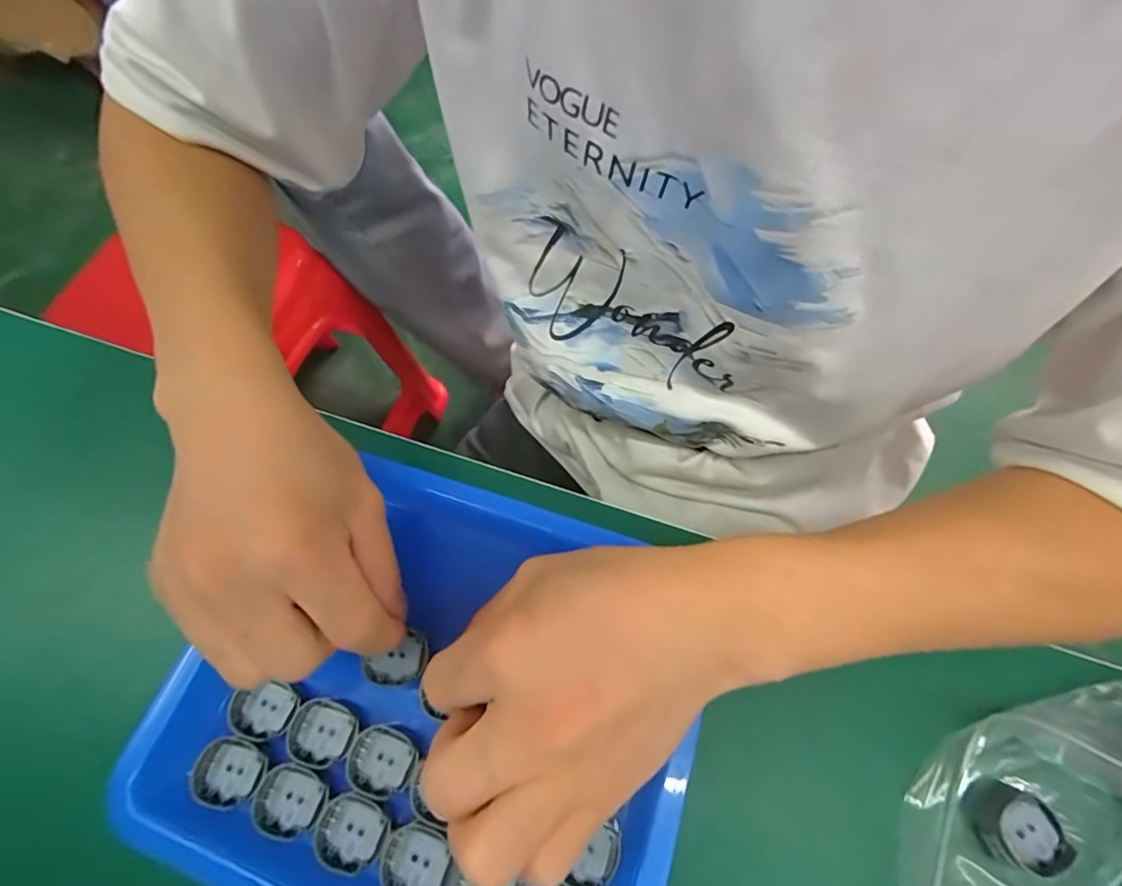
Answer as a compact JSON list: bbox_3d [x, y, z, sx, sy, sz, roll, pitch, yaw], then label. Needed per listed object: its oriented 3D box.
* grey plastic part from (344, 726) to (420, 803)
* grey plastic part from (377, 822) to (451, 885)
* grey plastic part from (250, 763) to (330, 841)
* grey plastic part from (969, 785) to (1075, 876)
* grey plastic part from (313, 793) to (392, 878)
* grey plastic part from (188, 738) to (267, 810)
[{"bbox_3d":[-0.076,0.136,0.223,0.028,0.005,0.024,23,68,13],"label":"grey plastic part"},{"bbox_3d":[-0.057,0.167,0.208,0.026,0.007,0.026,-1,65,2],"label":"grey plastic part"},{"bbox_3d":[-0.113,0.149,0.218,0.028,0.006,0.025,10,66,8],"label":"grey plastic part"},{"bbox_3d":[0.181,0.151,0.205,0.028,0.009,0.026,14,67,9],"label":"grey plastic part"},{"bbox_3d":[-0.085,0.158,0.212,0.029,0.004,0.025,14,67,9],"label":"grey plastic part"},{"bbox_3d":[-0.141,0.140,0.223,0.027,0.005,0.024,10,66,8],"label":"grey plastic part"}]

